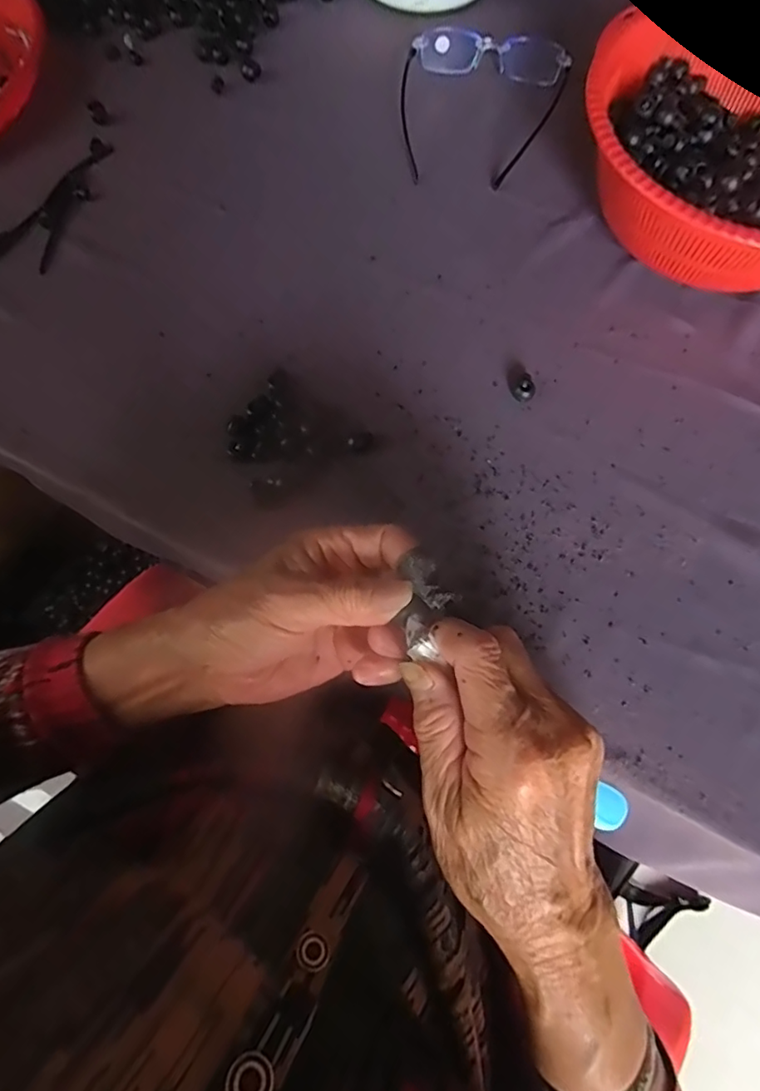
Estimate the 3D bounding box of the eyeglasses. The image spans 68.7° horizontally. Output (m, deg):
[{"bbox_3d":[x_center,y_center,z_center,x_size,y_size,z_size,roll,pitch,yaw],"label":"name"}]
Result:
[{"bbox_3d":[0.080,-0.371,0.466,0.133,0.025,0.147,17,74,7],"label":"eyeglasses"}]

